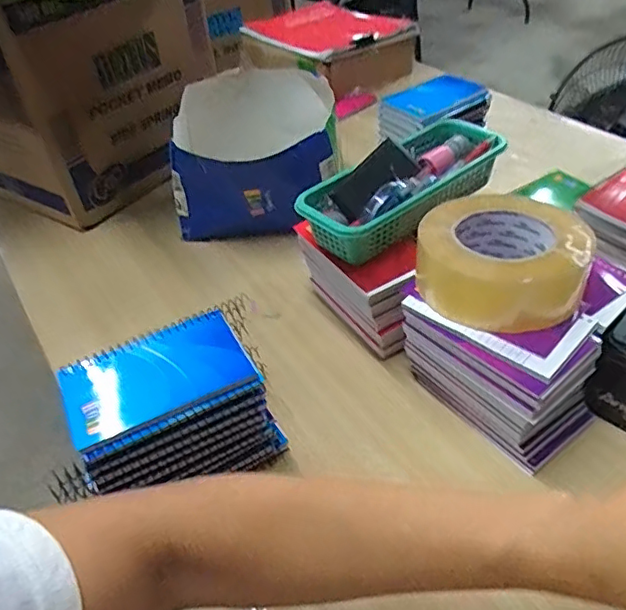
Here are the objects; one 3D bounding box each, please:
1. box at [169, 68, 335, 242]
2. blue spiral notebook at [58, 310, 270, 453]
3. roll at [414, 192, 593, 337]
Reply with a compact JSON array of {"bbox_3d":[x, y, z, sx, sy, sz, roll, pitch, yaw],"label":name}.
[{"bbox_3d":[-0.072,-0.185,0.734,0.200,0.133,0.204,0,42,6],"label":"box"},{"bbox_3d":[-0.114,0.050,0.416,0.128,0.009,0.081,-23,45,-19],"label":"blue spiral notebook"},{"bbox_3d":[0.150,-0.039,0.462,0.130,0.051,0.123,16,46,22],"label":"roll"}]

